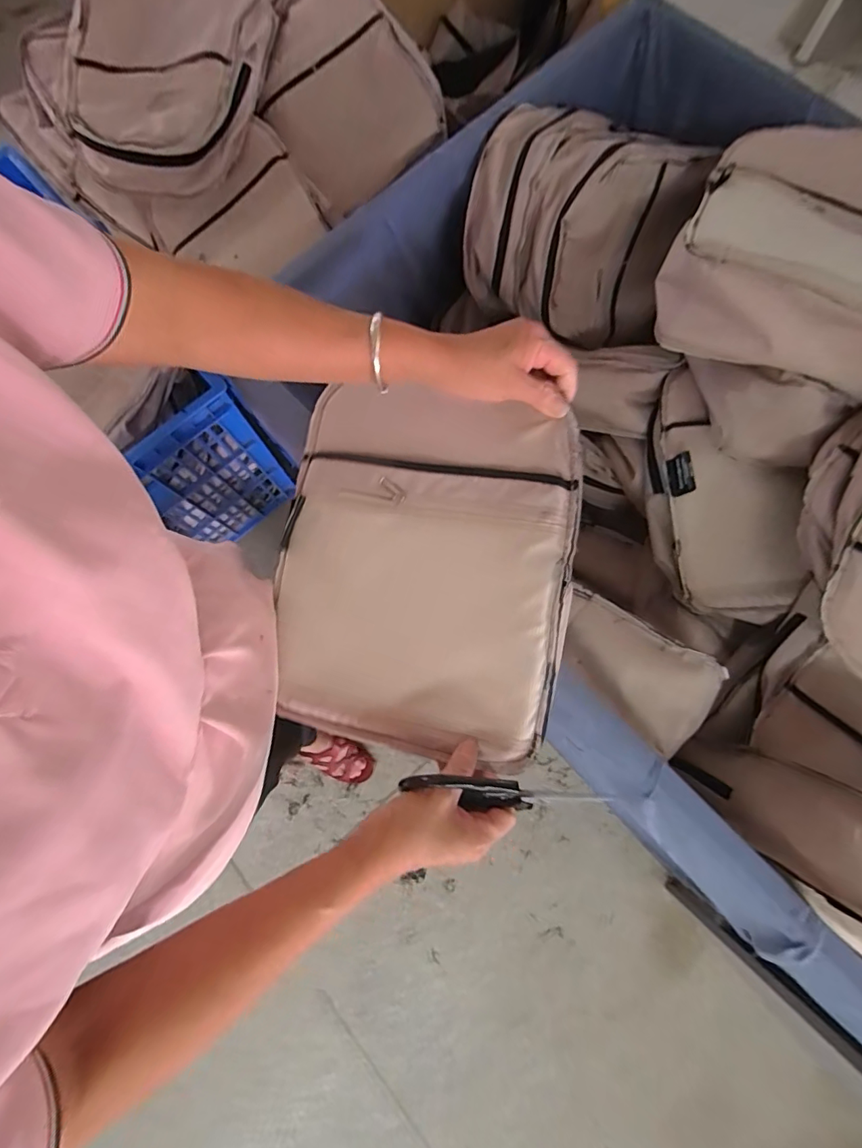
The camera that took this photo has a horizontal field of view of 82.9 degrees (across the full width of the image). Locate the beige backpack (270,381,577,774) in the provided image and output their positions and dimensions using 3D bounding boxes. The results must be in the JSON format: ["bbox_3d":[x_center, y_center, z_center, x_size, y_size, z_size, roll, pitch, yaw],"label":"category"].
[{"bbox_3d":[-0.016,-0.002,0.461,0.276,0.027,0.327,11,86,16],"label":"beige backpack"}]

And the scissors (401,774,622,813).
[{"bbox_3d":[0.054,0.177,0.390,0.158,0.057,0.007,6,48,5],"label":"scissors"}]

